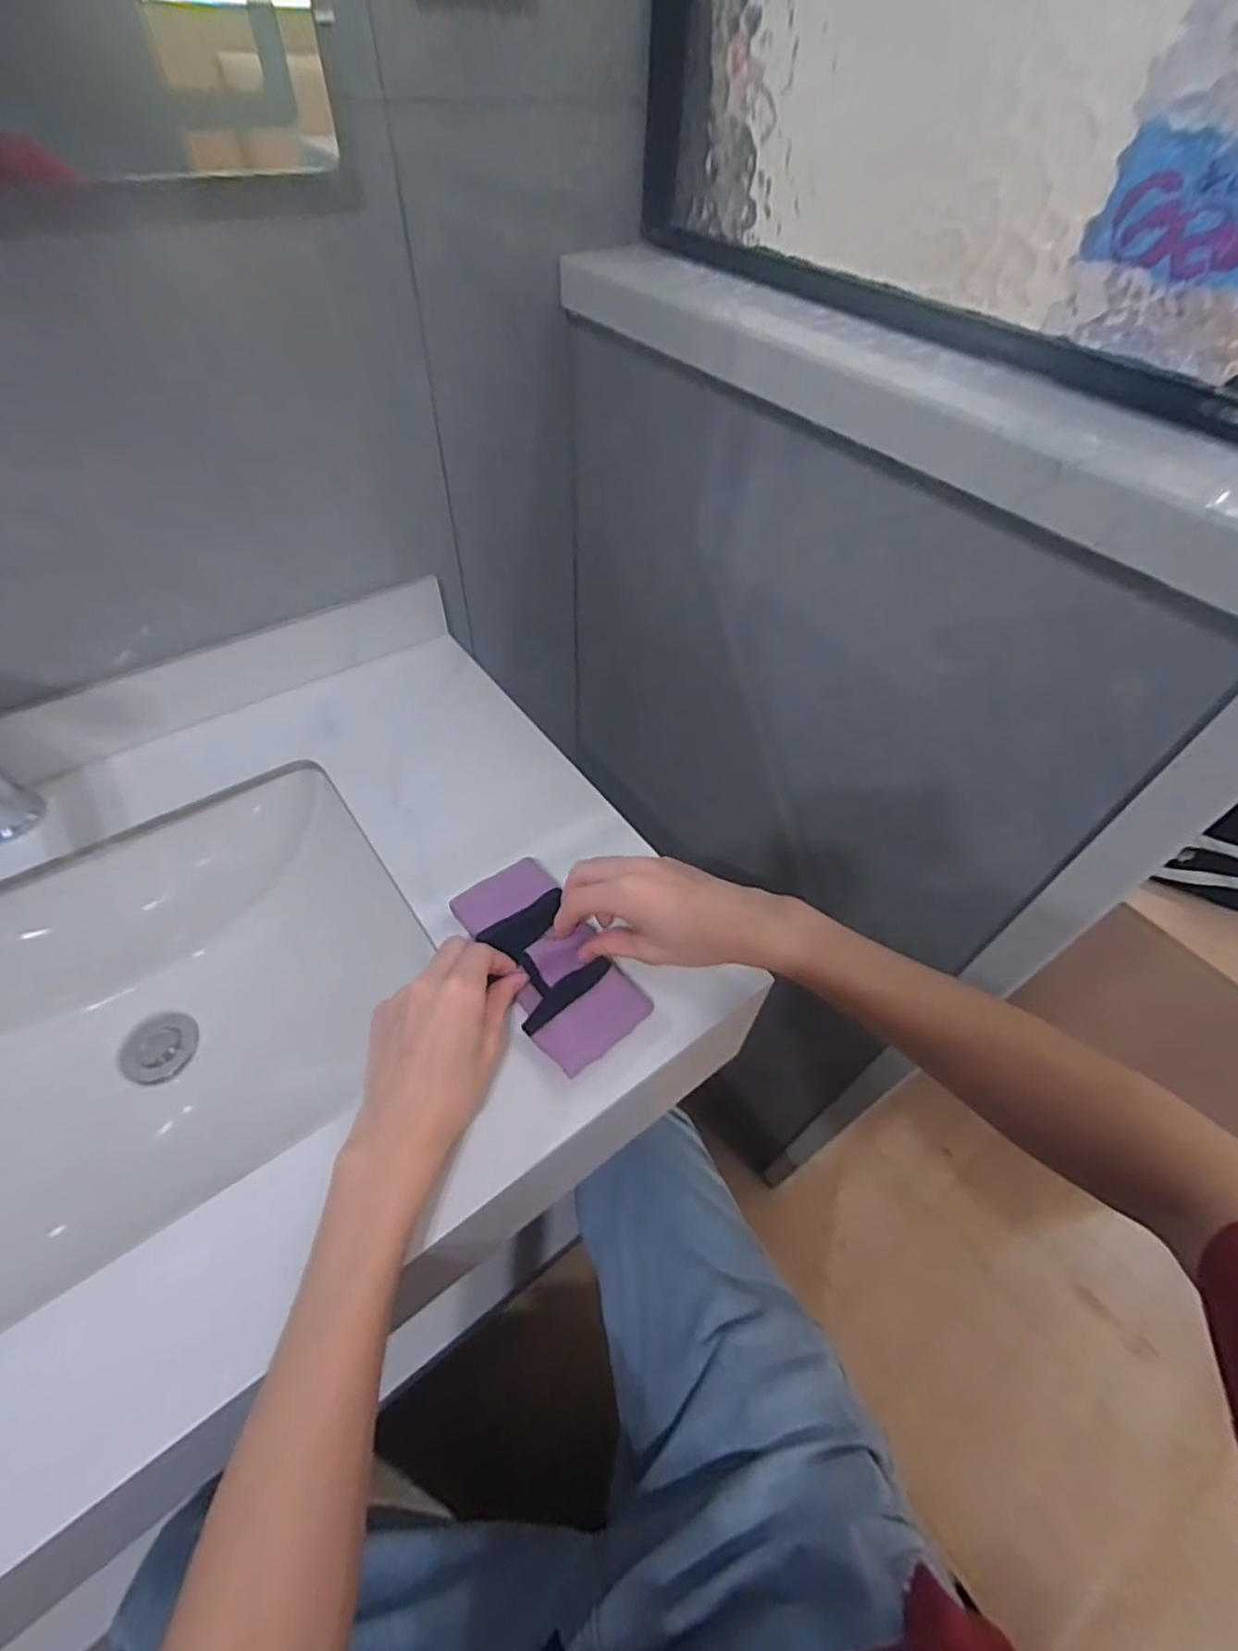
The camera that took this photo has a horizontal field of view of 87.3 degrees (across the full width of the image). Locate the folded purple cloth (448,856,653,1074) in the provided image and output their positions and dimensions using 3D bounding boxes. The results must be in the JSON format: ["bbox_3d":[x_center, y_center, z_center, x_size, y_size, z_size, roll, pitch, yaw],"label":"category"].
[{"bbox_3d":[-0.048,0.089,0.448,0.074,0.021,0.150,-27,60,-23],"label":"folded purple cloth"}]

